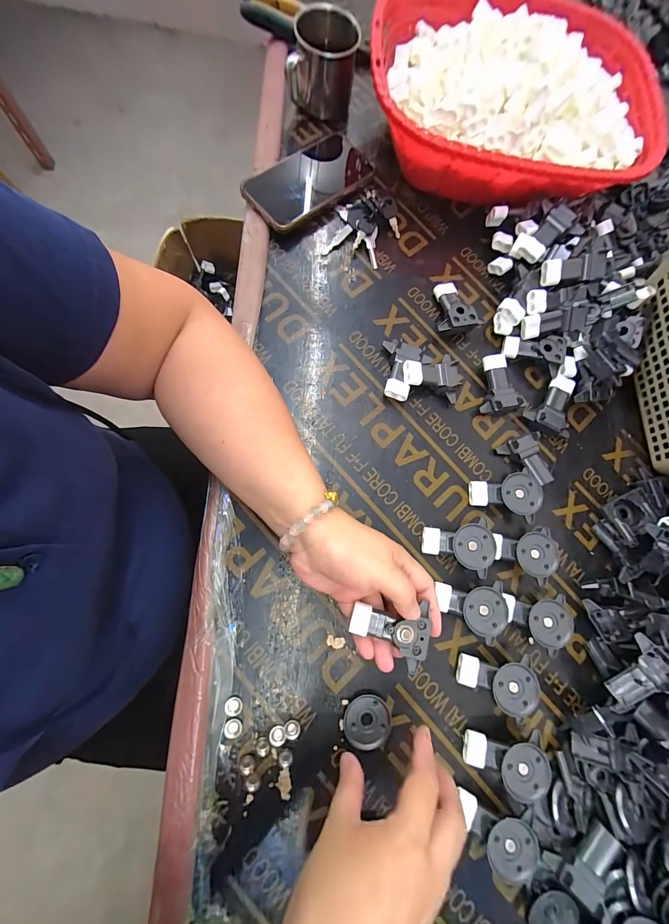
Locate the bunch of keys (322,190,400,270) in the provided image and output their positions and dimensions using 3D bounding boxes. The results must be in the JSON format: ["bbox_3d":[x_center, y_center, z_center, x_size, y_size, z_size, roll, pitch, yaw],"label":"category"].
[{"bbox_3d":[0.038,-0.291,0.405,0.078,0.035,0.094,18,76,3],"label":"bunch of keys"}]

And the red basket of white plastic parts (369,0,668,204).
[{"bbox_3d":[0.220,-0.441,0.410,0.340,0.108,0.281,3,77,-6],"label":"red basket of white plastic parts"}]

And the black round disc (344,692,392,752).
[{"bbox_3d":[0.030,0.239,0.305,0.042,0.008,0.043,1,78,-7],"label":"black round disc"}]

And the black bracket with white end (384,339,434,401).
[{"bbox_3d":[0.074,-0.101,0.368,0.054,0.023,0.064,22,76,-2],"label":"black bracket with white end"}]

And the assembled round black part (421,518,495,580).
[{"bbox_3d":[0.125,0.088,0.336,0.067,0.028,0.053,0,78,-7],"label":"assembled round black part"}]

